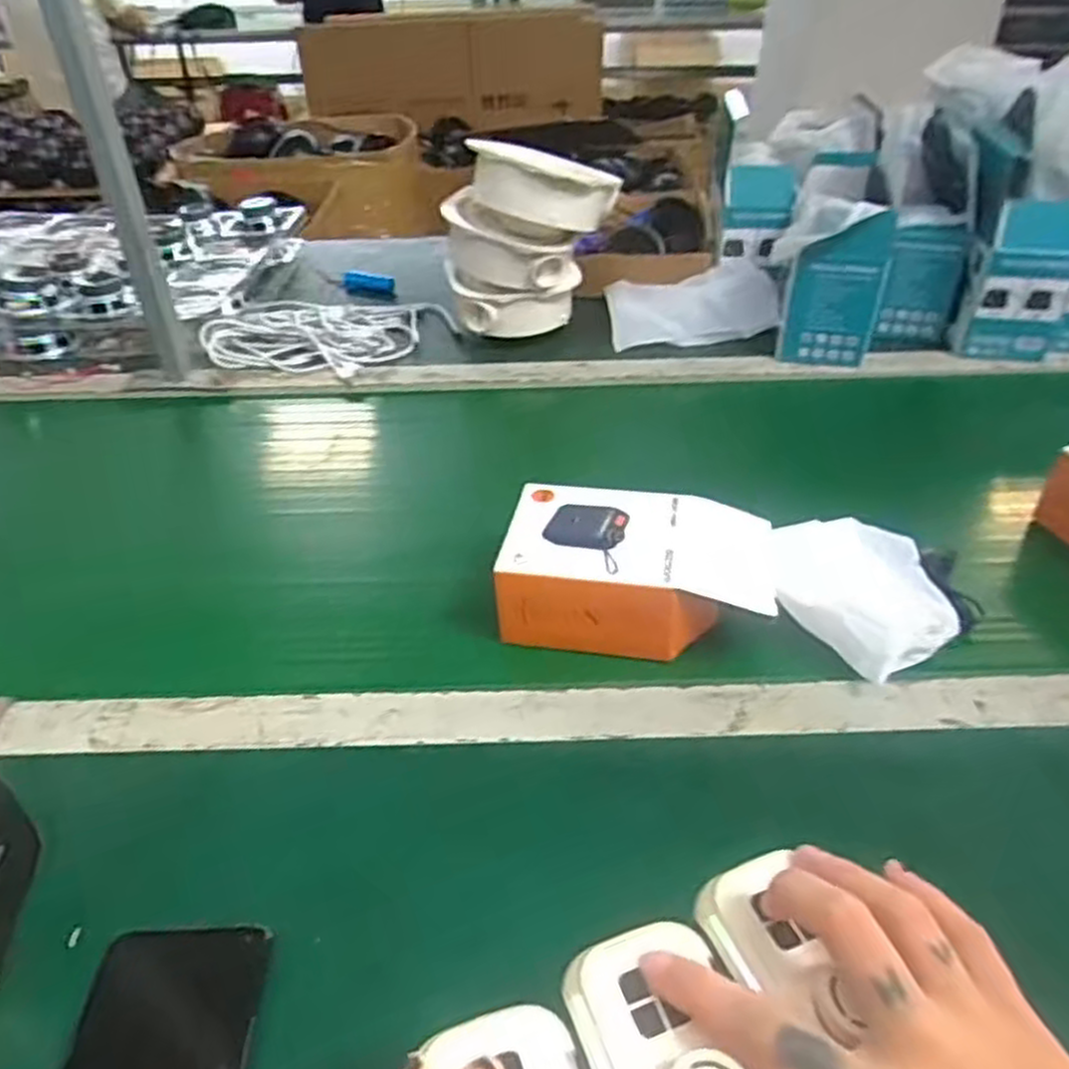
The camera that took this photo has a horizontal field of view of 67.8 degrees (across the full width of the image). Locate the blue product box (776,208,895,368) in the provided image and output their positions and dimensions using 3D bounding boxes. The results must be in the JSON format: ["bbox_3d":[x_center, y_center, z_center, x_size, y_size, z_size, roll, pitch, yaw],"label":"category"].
[{"bbox_3d":[0.286,-0.230,0.760,0.084,0.143,0.029,11,39,15],"label":"blue product box"}]

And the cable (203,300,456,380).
[{"bbox_3d":[-0.222,-0.221,0.869,0.245,0.025,0.165,4,38,6],"label":"cable"}]

